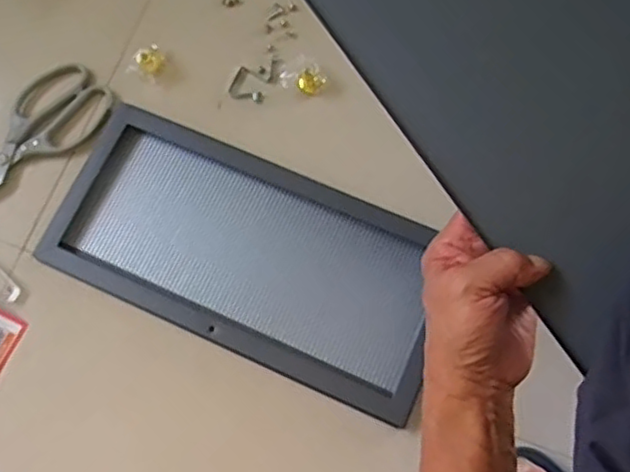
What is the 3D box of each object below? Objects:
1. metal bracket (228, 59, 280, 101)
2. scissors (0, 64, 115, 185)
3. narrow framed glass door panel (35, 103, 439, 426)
[{"bbox_3d":[-0.059,-0.157,0.647,0.035,0.006,0.055,31,77,8],"label":"metal bracket"},{"bbox_3d":[-0.292,-0.091,0.635,0.200,0.006,0.080,-39,78,-10],"label":"scissors"},{"bbox_3d":[-0.059,0.014,0.595,0.357,0.027,0.167,24,76,6],"label":"narrow framed glass door panel"}]

